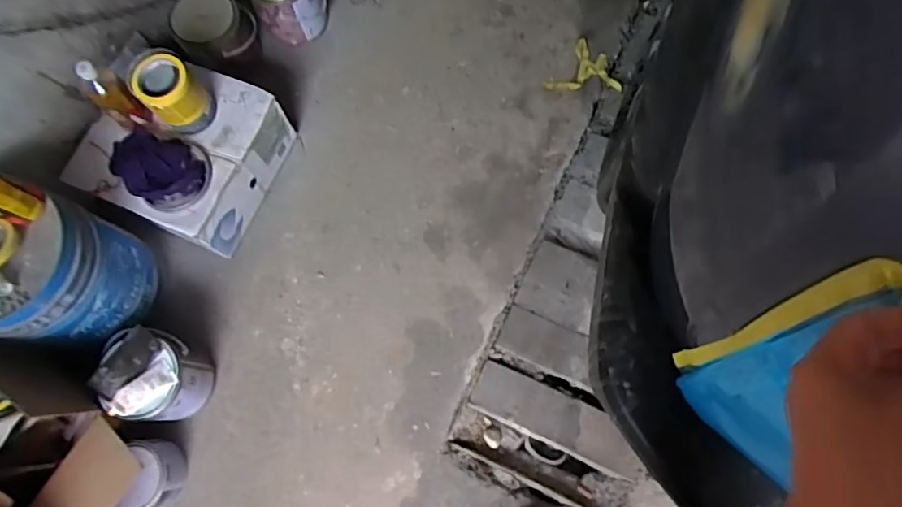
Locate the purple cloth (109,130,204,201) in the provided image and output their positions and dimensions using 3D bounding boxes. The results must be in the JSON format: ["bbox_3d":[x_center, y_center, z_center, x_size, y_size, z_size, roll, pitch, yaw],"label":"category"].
[{"bbox_3d":[-0.576,-0.177,1.116,0.183,0.040,0.129,42,81,14],"label":"purple cloth"}]

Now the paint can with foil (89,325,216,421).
[{"bbox_3d":[-0.535,0.223,1.044,0.132,0.184,0.157,-2,74,4],"label":"paint can with foil"}]

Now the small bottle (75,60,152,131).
[{"bbox_3d":[-0.636,-0.295,1.085,0.059,0.149,0.061,0,73,2],"label":"small bottle"}]

